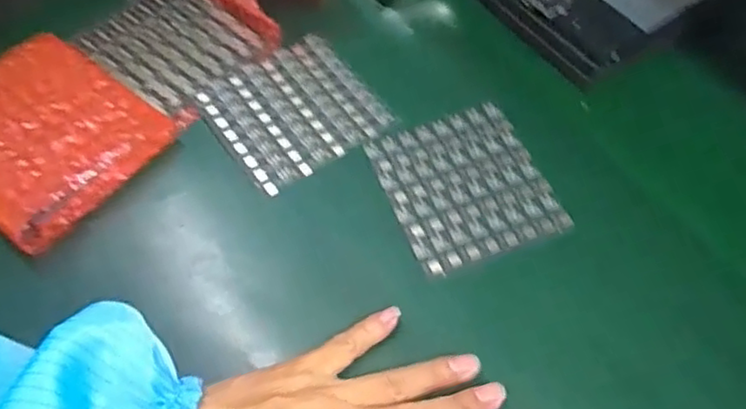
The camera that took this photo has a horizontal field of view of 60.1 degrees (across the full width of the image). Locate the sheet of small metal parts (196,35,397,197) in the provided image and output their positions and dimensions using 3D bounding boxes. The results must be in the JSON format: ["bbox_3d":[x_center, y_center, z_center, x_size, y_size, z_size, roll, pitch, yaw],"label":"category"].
[{"bbox_3d":[-0.052,-0.063,0.428,0.100,0.004,0.094,-32,65,-19],"label":"sheet of small metal parts"}]

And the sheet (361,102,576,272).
[{"bbox_3d":[0.056,-0.012,0.395,0.093,0.006,0.101,-18,62,-12],"label":"sheet"}]

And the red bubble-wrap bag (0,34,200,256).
[{"bbox_3d":[-0.202,-0.047,0.400,0.122,0.025,0.123,34,64,17],"label":"red bubble-wrap bag"}]

